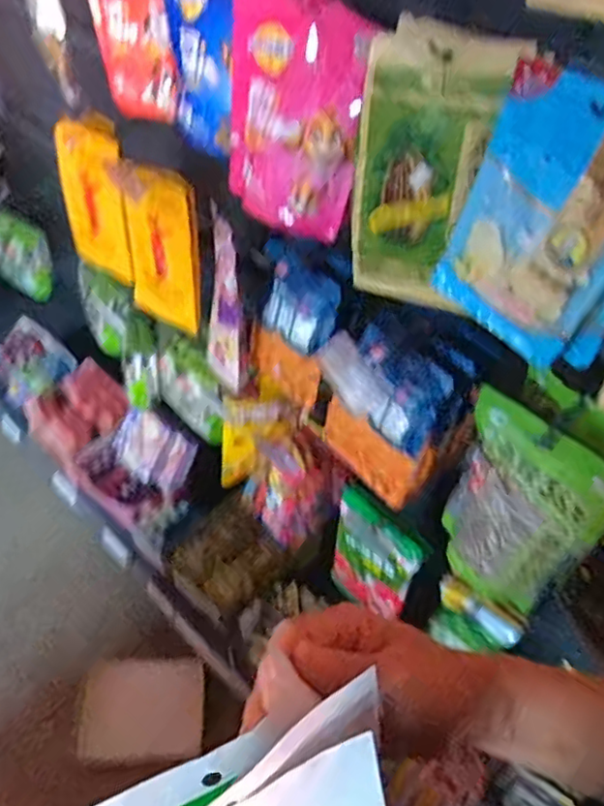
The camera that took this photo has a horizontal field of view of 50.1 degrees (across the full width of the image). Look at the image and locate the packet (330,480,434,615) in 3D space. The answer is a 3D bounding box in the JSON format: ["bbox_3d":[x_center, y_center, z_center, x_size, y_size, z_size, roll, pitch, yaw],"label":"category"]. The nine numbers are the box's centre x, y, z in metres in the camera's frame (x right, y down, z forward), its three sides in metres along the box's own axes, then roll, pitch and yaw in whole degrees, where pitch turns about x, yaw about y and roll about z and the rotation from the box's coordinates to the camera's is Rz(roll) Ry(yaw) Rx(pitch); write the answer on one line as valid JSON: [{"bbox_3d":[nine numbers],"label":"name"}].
[{"bbox_3d":[0.105,0.234,0.983,0.026,0.227,0.154,-33,57,-32],"label":"packet"}]

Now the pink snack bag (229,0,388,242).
[{"bbox_3d":[-0.007,-0.296,0.667,0.174,0.227,0.020,32,36,23],"label":"pink snack bag"}]

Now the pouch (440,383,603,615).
[{"bbox_3d":[0.235,0.116,0.732,0.049,0.247,0.178,-24,53,-27],"label":"pouch"}]

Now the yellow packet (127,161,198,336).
[{"bbox_3d":[-0.225,-0.245,1.042,0.137,0.271,0.023,30,50,21],"label":"yellow packet"}]

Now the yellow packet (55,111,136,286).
[{"bbox_3d":[-0.354,-0.336,1.101,0.167,0.299,0.042,28,48,15],"label":"yellow packet"}]

